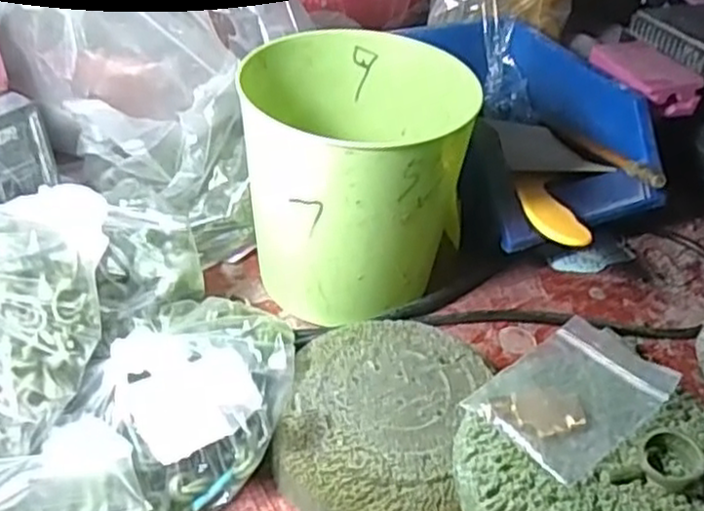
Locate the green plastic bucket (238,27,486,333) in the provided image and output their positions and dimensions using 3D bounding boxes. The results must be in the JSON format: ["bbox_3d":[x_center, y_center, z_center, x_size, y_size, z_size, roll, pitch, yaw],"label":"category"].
[{"bbox_3d":[0.000,-0.040,0.391,0.107,0.111,0.114,3,39,-2],"label":"green plastic bucket"}]

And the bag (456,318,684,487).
[{"bbox_3d":[0.084,0.052,0.284,0.070,0.014,0.050,-26,49,-31],"label":"bag"}]

